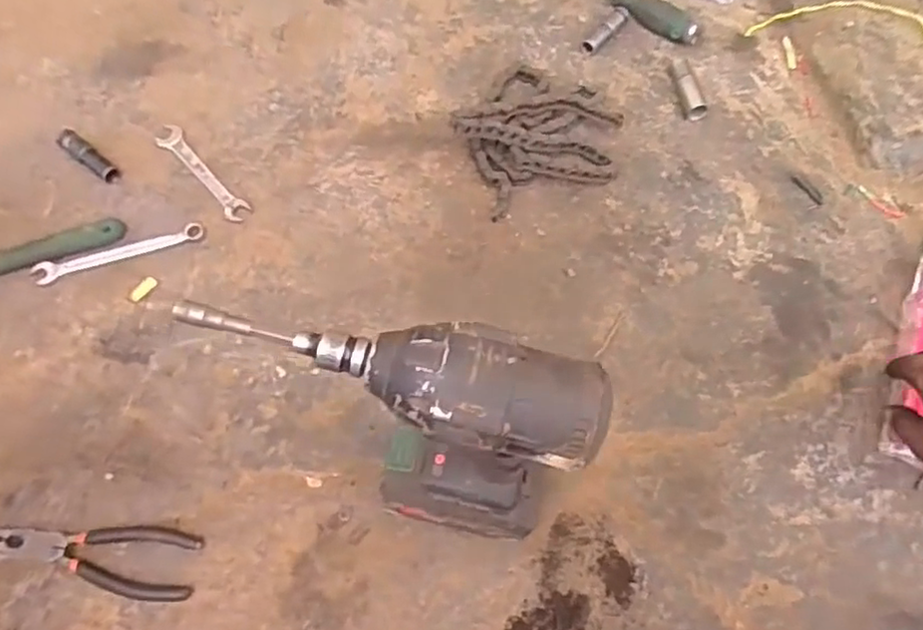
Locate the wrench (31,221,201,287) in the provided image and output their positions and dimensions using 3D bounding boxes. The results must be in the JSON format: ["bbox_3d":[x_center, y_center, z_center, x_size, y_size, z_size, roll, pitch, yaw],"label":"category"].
[{"bbox_3d":[-0.327,-0.060,0.633,0.154,0.007,0.022,-18,66,-12],"label":"wrench"}]

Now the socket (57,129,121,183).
[{"bbox_3d":[-0.382,-0.161,0.676,0.079,0.017,0.020,38,67,14],"label":"socket"}]

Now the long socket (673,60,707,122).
[{"bbox_3d":[0.265,-0.261,0.769,0.019,0.024,0.077,-9,64,-8],"label":"long socket"}]

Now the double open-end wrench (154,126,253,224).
[{"bbox_3d":[-0.270,-0.148,0.682,0.027,0.004,0.148,-38,71,-20],"label":"double open-end wrench"}]

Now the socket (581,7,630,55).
[{"bbox_3d":[0.178,-0.350,0.805,0.021,0.019,0.084,36,67,14],"label":"socket"}]

